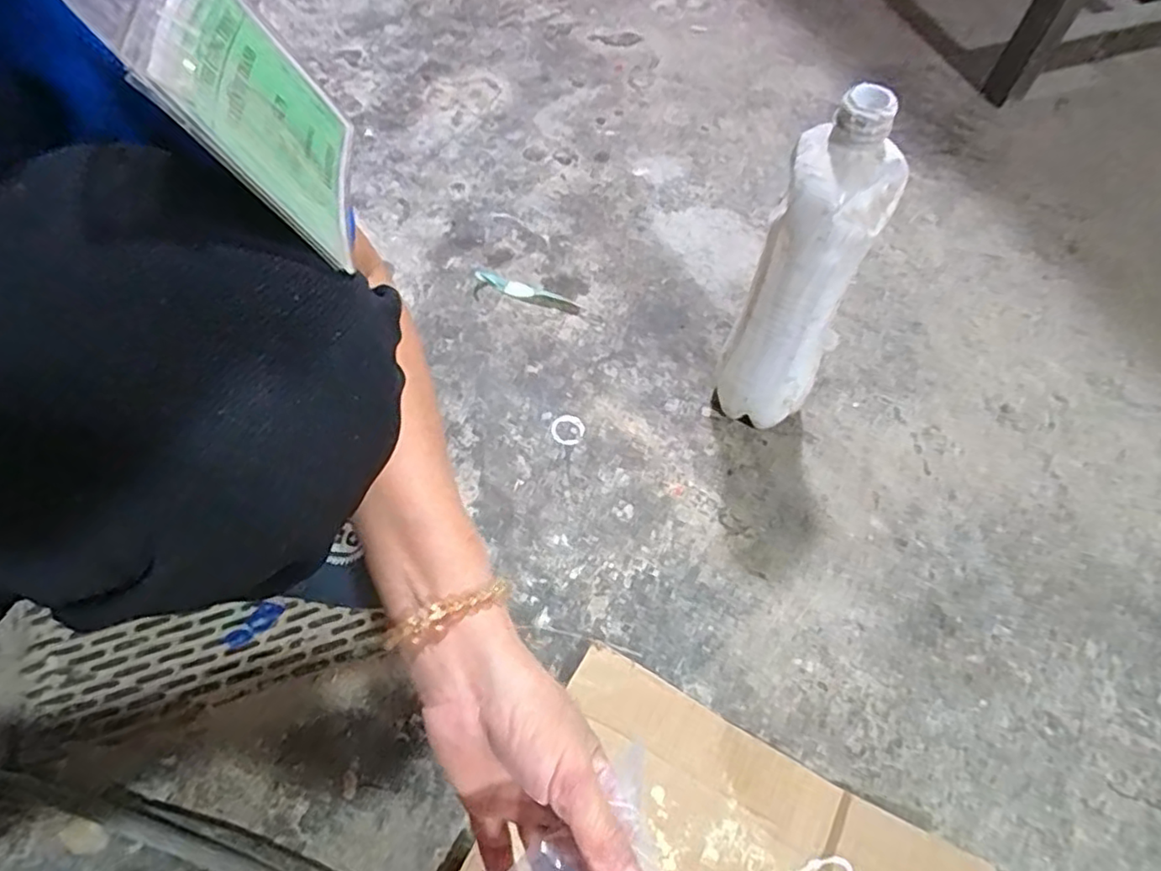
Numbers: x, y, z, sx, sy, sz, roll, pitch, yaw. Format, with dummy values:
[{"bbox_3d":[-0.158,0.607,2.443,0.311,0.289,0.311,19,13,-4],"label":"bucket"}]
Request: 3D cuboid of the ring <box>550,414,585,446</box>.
[{"bbox_3d":[-0.012,-0.006,0.591,0.031,0.004,0.030,1,59,-1],"label":"ring"}]

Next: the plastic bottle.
[{"bbox_3d":[0.157,-0.098,0.480,0.075,0.284,0.062,28,62,15],"label":"plastic bottle"}]

